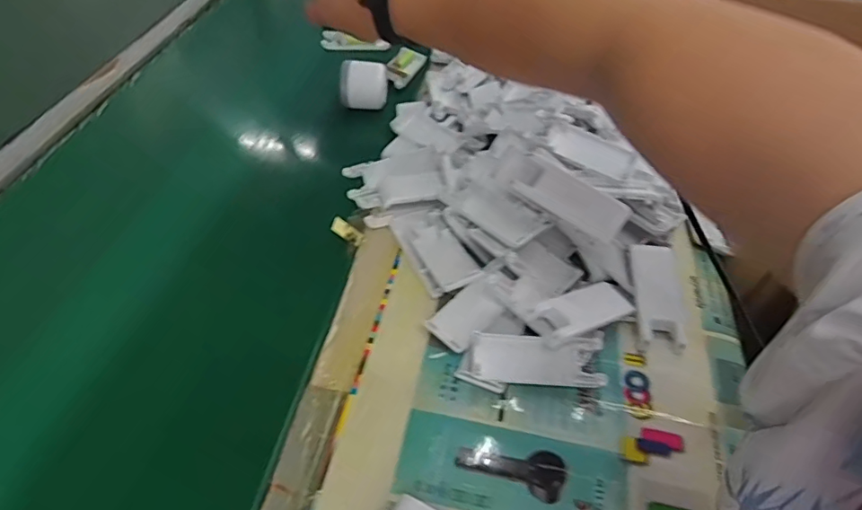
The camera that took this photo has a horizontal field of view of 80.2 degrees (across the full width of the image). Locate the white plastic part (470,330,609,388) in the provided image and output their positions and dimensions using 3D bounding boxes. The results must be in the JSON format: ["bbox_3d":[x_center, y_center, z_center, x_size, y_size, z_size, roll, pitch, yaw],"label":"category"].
[{"bbox_3d":[0.087,0.081,0.412,0.107,0.015,0.040,4,48,-2],"label":"white plastic part"}]

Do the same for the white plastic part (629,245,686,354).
[{"bbox_3d":[0.201,0.037,0.456,0.040,0.021,0.099,4,52,7],"label":"white plastic part"}]

